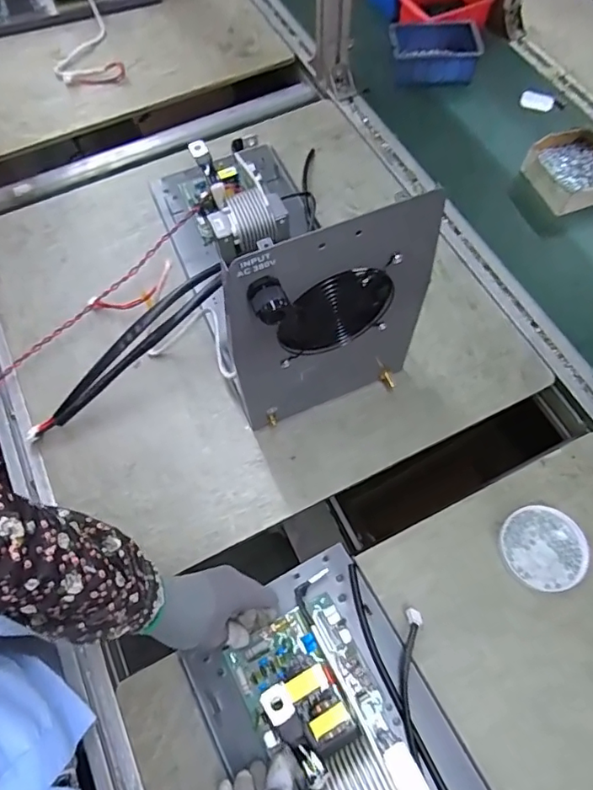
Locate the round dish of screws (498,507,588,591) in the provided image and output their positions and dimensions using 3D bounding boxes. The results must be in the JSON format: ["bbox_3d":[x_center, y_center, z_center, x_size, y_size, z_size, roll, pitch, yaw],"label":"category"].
[{"bbox_3d":[0.263,0.164,0.573,0.085,0.018,0.085,0,64,1],"label":"round dish of screws"}]

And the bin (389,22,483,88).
[{"bbox_3d":[0.232,-0.580,0.916,0.150,0.058,0.103,4,64,3],"label":"bin"}]

